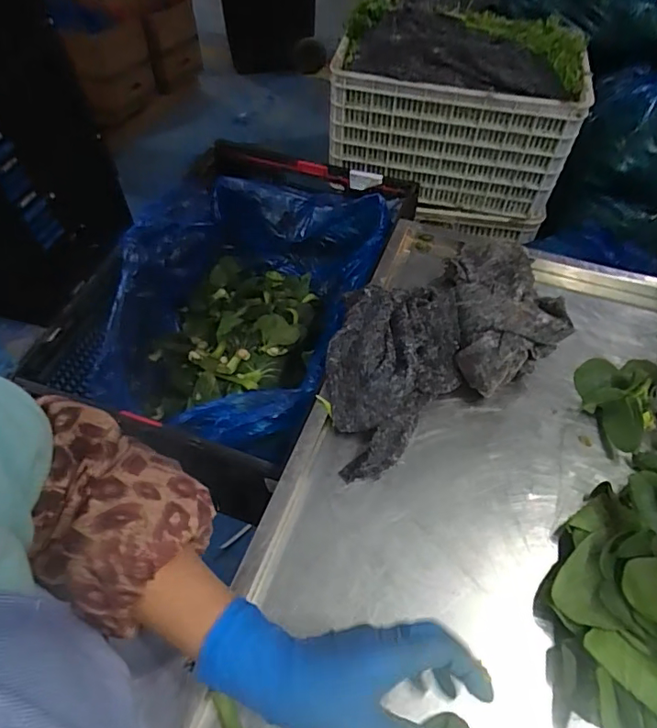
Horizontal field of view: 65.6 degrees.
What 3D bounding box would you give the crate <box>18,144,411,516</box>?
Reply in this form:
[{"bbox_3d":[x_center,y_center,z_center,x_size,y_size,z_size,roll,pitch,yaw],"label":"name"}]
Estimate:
[{"bbox_3d":[-0.139,-0.100,0.850,0.375,0.244,0.588,16,55,11],"label":"crate"}]

